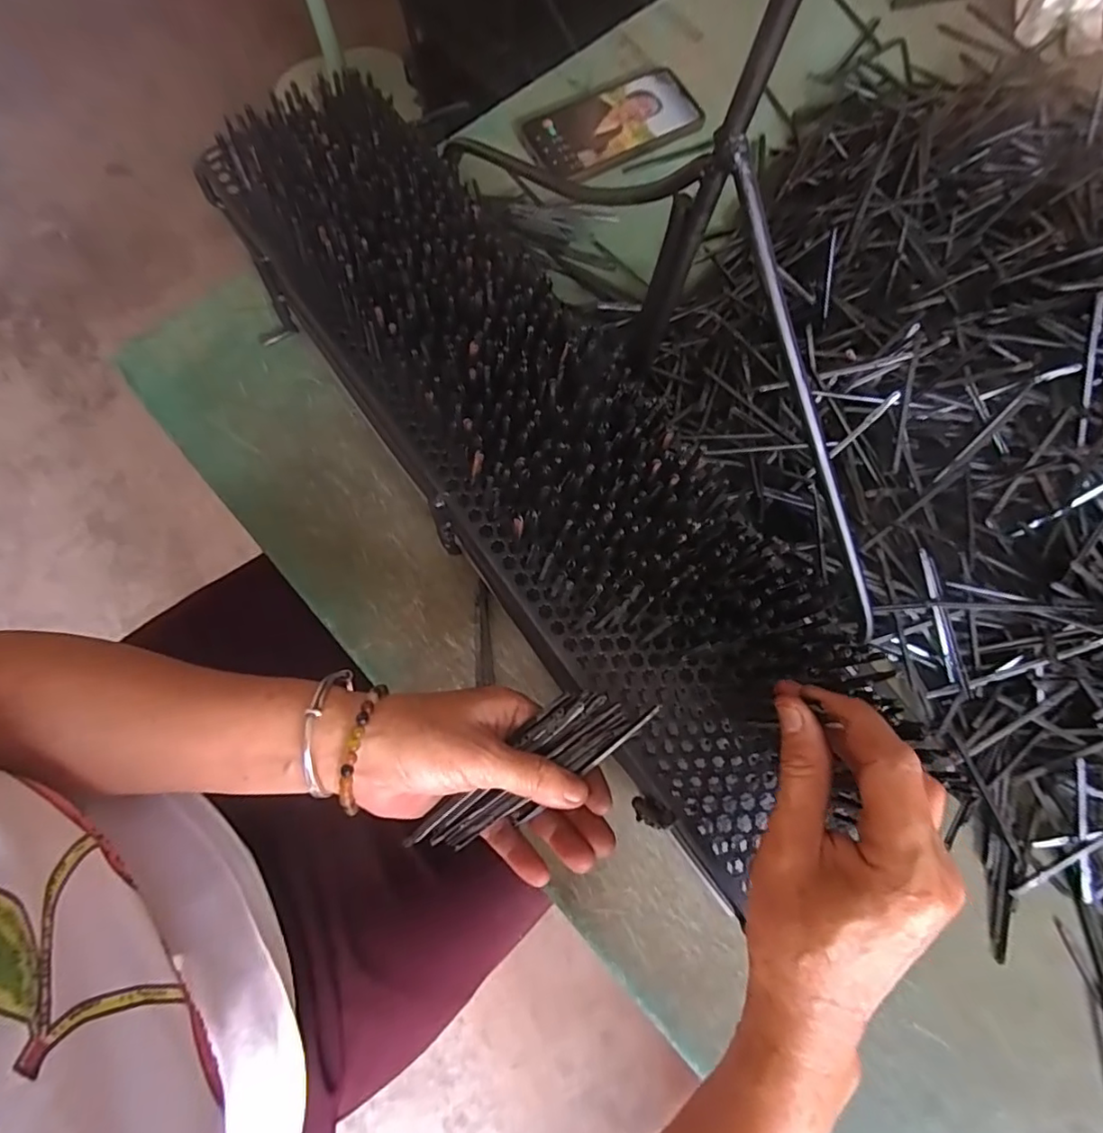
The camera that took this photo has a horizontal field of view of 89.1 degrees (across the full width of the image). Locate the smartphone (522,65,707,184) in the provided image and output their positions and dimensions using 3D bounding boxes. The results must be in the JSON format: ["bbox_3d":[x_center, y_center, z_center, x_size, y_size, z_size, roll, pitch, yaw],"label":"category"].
[{"bbox_3d":[0.055,-0.404,0.509,0.157,0.014,0.087,-29,78,-8],"label":"smartphone"}]

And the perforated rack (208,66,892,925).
[{"bbox_3d":[-0.027,-0.088,0.336,0.141,0.064,0.532,-36,82,-10],"label":"perforated rack"}]

